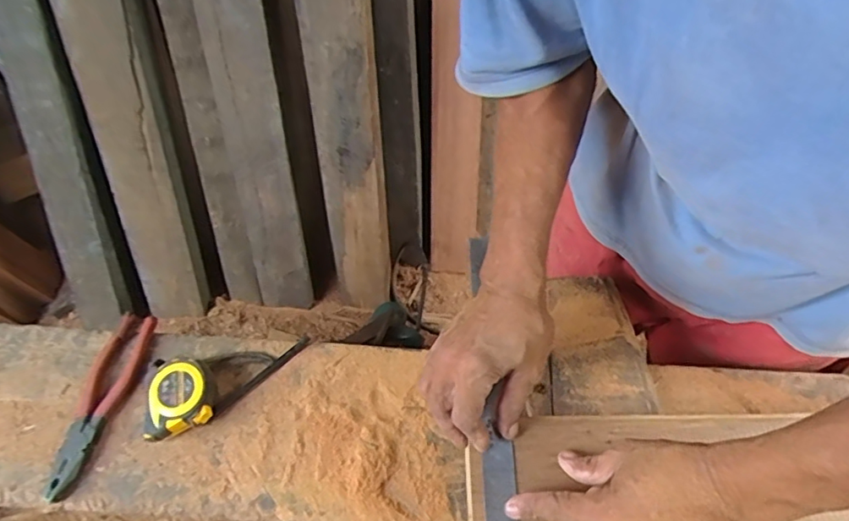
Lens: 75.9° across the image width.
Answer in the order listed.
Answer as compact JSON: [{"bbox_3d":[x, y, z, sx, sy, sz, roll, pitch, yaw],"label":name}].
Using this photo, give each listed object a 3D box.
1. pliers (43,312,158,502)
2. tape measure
[{"bbox_3d":[-0.336,0.142,0.556,0.054,0.027,0.185,10,57,5],"label":"pliers"},{"bbox_3d":[-0.249,0.134,0.551,0.074,0.040,0.074,1,56,-1],"label":"tape measure"}]

